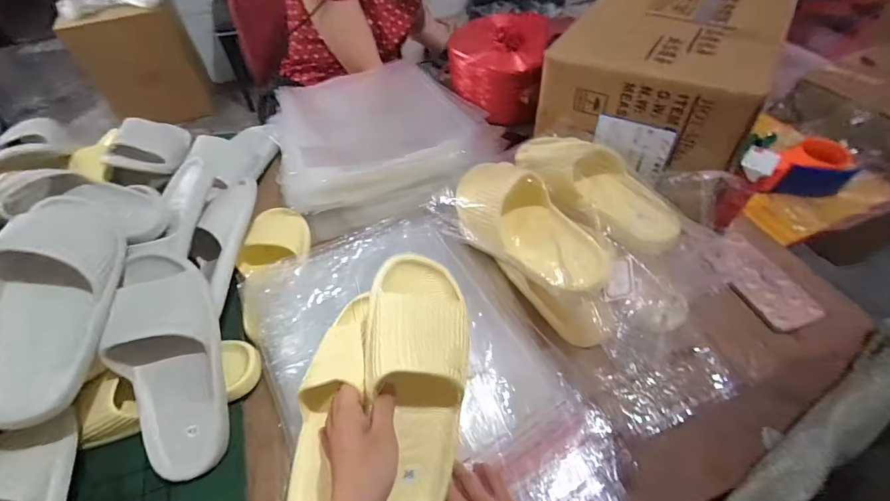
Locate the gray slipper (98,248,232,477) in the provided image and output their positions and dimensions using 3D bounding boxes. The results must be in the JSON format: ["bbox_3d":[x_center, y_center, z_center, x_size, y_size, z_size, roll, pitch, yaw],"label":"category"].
[{"bbox_3d":[-0.327,0.127,0.498,0.106,0.058,0.275,-18,78,-12],"label":"gray slipper"}]

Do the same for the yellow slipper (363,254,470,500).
[{"bbox_3d":[-0.022,0.128,0.393,0.091,0.073,0.246,-4,83,0],"label":"yellow slipper"}]

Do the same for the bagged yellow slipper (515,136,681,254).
[{"bbox_3d":[0.203,-0.091,0.568,0.246,0.079,0.095,39,60,16],"label":"bagged yellow slipper"}]

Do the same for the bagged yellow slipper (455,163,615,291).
[{"bbox_3d":[0.096,-0.043,0.526,0.093,0.084,0.236,-28,53,-20],"label":"bagged yellow slipper"}]

